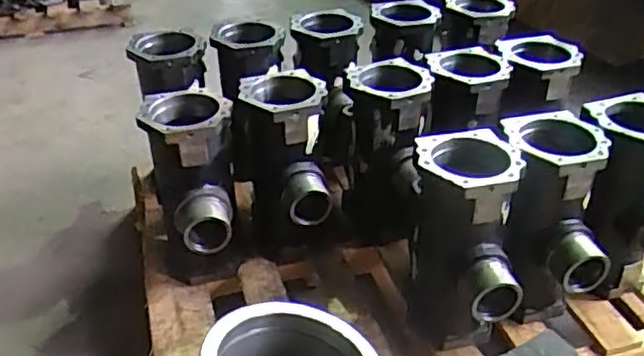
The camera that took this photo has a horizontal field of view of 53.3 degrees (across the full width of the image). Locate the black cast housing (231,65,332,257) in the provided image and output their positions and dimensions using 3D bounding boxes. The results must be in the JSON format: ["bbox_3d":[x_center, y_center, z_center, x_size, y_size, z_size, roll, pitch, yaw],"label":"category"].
[{"bbox_3d":[-0.096,0.014,1.500,0.199,0.468,0.277,-6,35,-8],"label":"black cast housing"}]

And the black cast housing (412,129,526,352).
[{"bbox_3d":[0.258,0.139,1.224,0.175,0.410,0.267,0,34,0],"label":"black cast housing"}]

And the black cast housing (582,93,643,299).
[{"bbox_3d":[0.607,0.070,1.285,0.192,0.402,0.187,-5,35,-7],"label":"black cast housing"}]

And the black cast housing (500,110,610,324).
[{"bbox_3d":[0.412,0.105,1.244,0.198,0.389,0.240,-9,35,-12],"label":"black cast housing"}]

